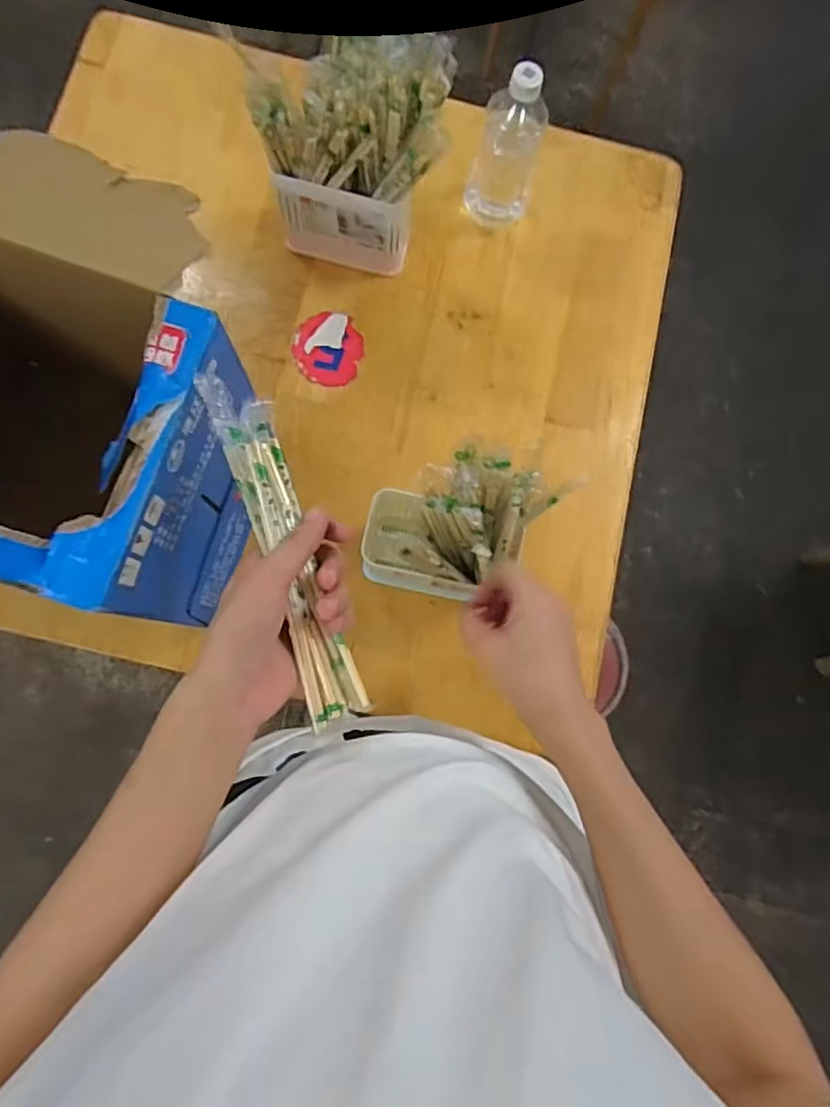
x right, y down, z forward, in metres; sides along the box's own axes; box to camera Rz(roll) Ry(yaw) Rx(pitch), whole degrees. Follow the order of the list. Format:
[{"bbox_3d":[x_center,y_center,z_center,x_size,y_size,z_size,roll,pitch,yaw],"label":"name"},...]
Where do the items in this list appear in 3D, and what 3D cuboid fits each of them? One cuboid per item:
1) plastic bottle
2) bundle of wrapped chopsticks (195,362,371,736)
[{"bbox_3d":[0.104,-0.440,0.697,0.069,0.169,0.053,17,80,-1],"label":"plastic bottle"},{"bbox_3d":[-0.089,-0.008,0.432,0.038,0.028,0.248,-19,88,-6],"label":"bundle of wrapped chopsticks"}]

